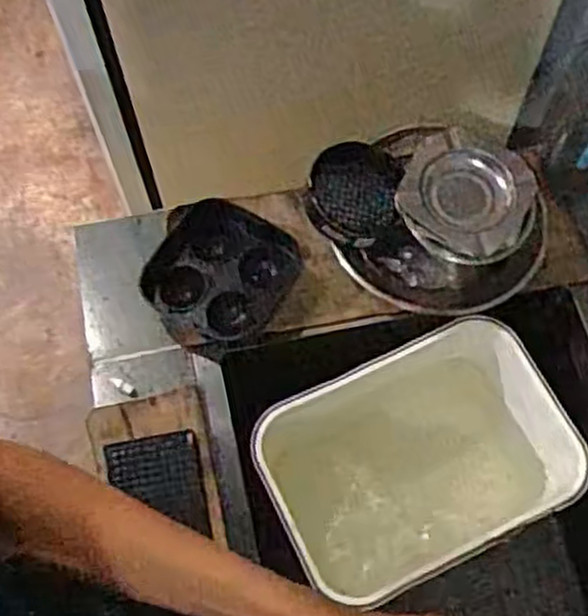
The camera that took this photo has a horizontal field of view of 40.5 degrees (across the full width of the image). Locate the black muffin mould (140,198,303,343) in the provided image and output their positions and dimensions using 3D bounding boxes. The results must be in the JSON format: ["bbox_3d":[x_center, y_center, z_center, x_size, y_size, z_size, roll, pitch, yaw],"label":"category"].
[{"bbox_3d":[-0.069,-0.036,0.769,0.129,0.029,0.130,26,68,10],"label":"black muffin mould"}]

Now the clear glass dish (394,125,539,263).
[{"bbox_3d":[0.165,-0.104,0.747,0.122,0.037,0.120,-1,74,2],"label":"clear glass dish"}]

